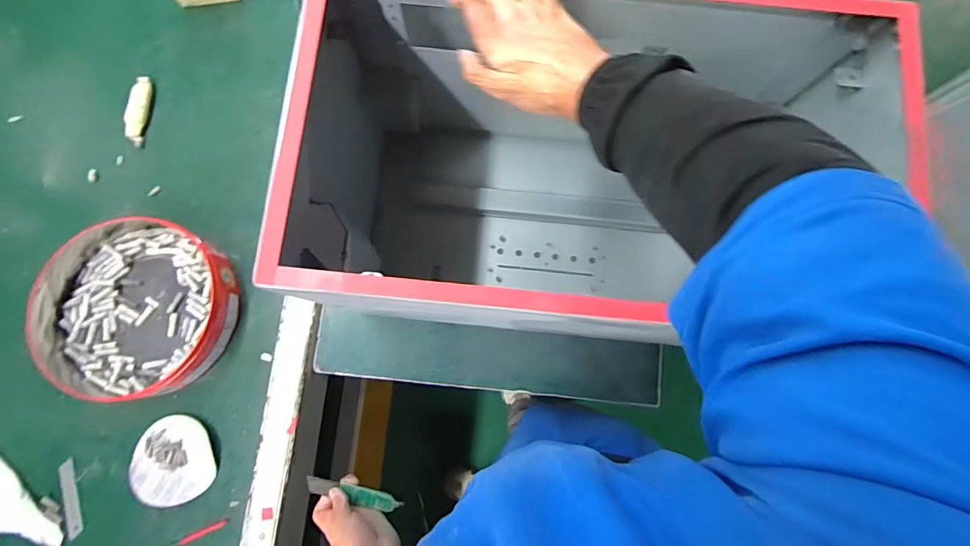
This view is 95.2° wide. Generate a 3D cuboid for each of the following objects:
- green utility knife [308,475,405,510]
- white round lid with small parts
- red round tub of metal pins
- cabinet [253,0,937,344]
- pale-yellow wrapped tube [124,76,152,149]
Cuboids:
[{"bbox_3d":[-0.157,0.268,0.538,0.116,0.019,0.018,18,81,-8],"label":"green utility knife"},{"bbox_3d":[-0.439,0.264,0.622,0.107,0.015,0.117,0,81,-1],"label":"white round lid with small parts"},{"bbox_3d":[-0.500,0.048,0.645,0.274,0.054,0.254,0,81,-1],"label":"red round tub of metal pins"},{"bbox_3d":[0.104,-0.086,0.525,0.571,0.332,0.316,8,81,1],"label":"cabinet"},{"bbox_3d":[-0.557,-0.260,0.711,0.030,0.018,0.111,7,81,0],"label":"pale-yellow wrapped tube"}]

